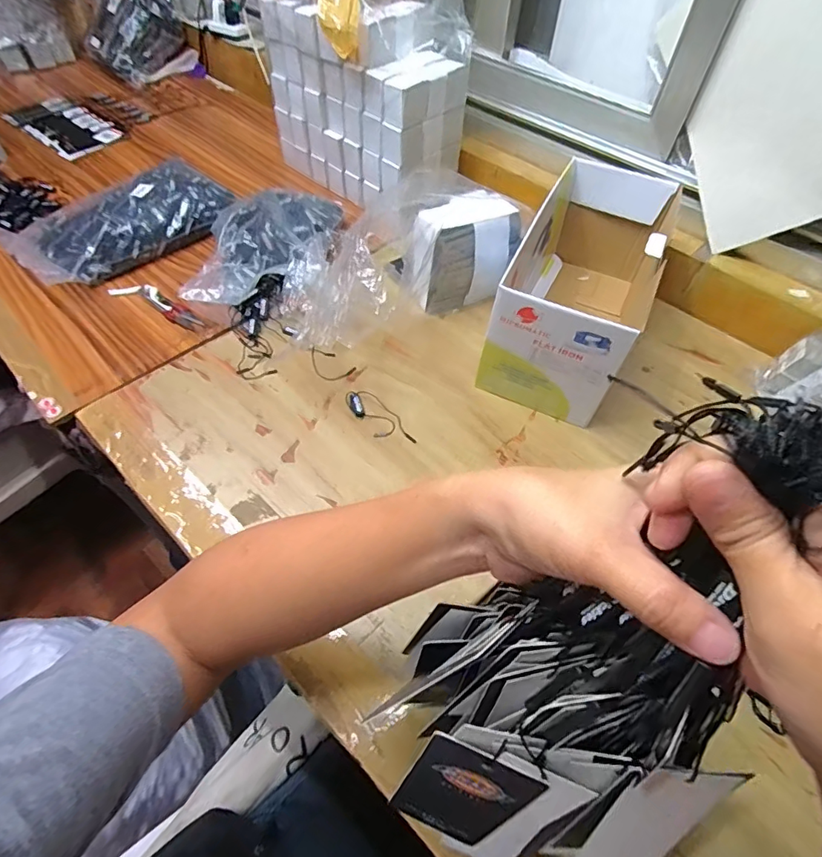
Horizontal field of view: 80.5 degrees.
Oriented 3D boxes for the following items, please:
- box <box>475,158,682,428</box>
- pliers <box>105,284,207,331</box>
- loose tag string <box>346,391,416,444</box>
[{"bbox_3d":[0.185,-0.158,0.538,0.130,0.138,0.278,20,55,11],"label":"box"},{"bbox_3d":[-0.309,-0.155,0.590,0.140,0.013,0.029,27,57,16],"label":"pliers"},{"bbox_3d":[-0.032,-0.011,0.493,0.033,0.006,0.086,-33,61,-26],"label":"loose tag string"}]

